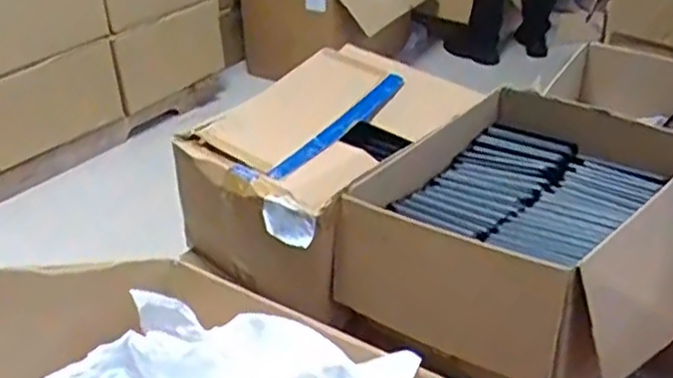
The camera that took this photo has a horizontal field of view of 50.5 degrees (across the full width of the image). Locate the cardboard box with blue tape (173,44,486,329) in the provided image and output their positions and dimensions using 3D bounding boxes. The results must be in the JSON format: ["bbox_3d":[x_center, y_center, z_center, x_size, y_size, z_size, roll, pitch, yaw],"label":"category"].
[{"bbox_3d":[-0.001,-0.035,1.389,0.402,0.268,0.523,23,39,35],"label":"cardboard box with blue tape"}]

